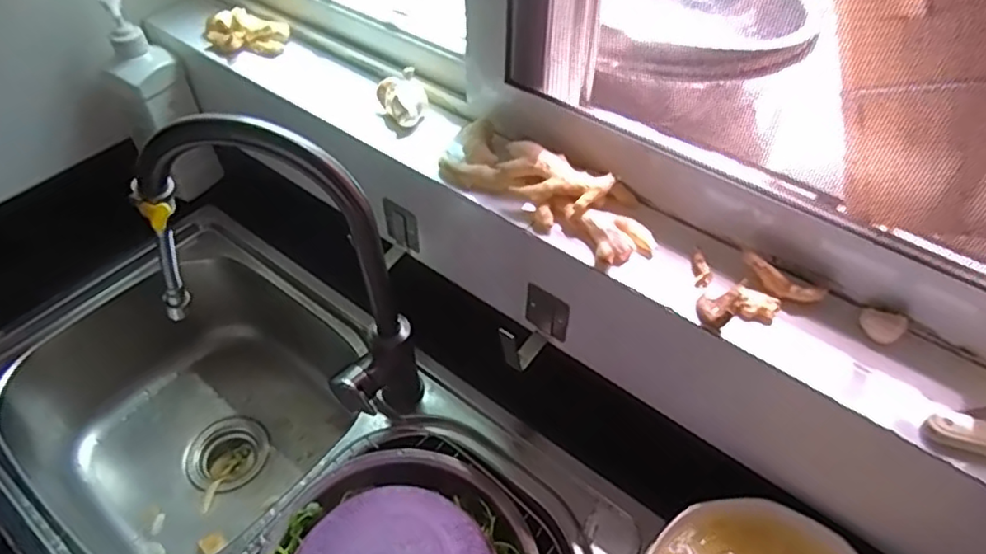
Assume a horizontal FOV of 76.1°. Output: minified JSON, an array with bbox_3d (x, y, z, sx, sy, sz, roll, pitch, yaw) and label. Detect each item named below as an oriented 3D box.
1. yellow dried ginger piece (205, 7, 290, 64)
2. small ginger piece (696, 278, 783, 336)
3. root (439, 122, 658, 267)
[{"bbox_3d":[-0.312,-0.302,0.786,0.105,0.042,0.046,10,50,8],"label":"yellow dried ginger piece"},{"bbox_3d":[0.200,0.025,0.517,0.062,0.022,0.035,-5,49,-5],"label":"small ginger piece"},{"bbox_3d":[0.052,-0.088,0.595,0.220,0.039,0.089,28,54,21],"label":"root"}]

